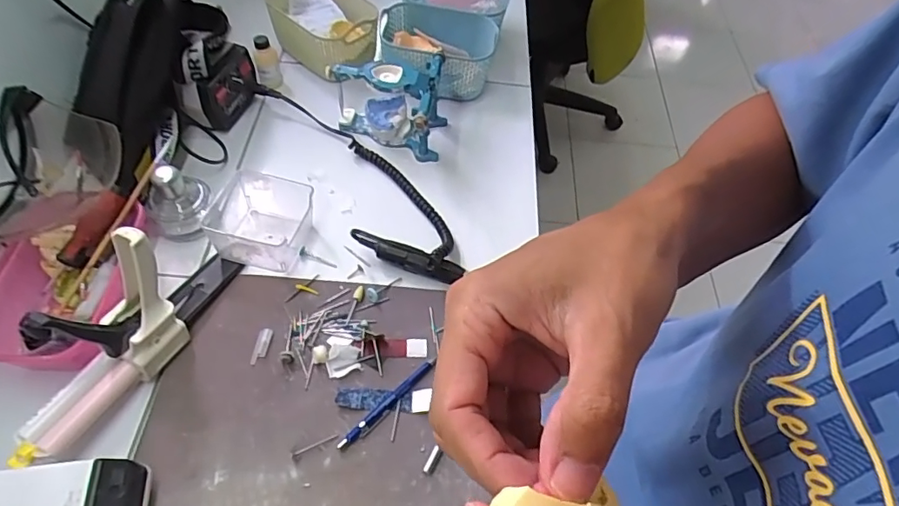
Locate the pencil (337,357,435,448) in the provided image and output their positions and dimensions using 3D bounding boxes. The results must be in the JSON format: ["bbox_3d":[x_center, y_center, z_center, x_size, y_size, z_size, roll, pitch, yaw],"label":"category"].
[{"bbox_3d":[-0.060,0.149,0.527,0.012,0.011,0.126,39,61,20],"label":"pencil"}]

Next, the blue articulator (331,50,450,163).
[{"bbox_3d":[-0.068,-0.210,0.716,0.149,0.099,0.115,29,58,14],"label":"blue articulator"}]

